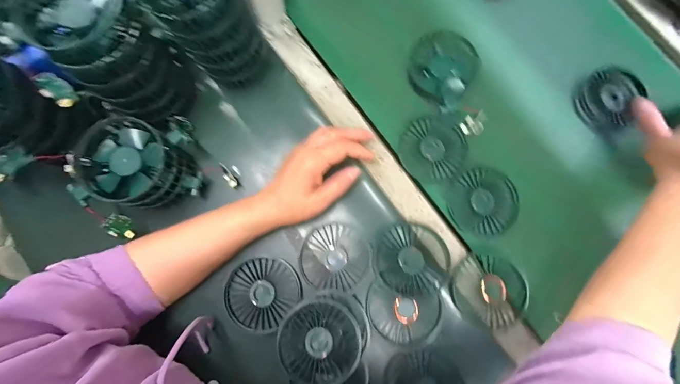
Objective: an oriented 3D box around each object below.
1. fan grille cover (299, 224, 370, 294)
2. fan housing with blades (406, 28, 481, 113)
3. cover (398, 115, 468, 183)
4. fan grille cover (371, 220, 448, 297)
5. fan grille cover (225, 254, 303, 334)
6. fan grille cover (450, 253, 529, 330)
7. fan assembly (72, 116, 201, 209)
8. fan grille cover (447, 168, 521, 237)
[{"bbox_3d":[-0.006,0.079,0.387,0.079,0.006,0.078,30,80,4],"label":"fan grille cover"},{"bbox_3d":[0.133,-0.163,0.423,0.084,0.022,0.092,30,80,4],"label":"fan housing with blades"},{"bbox_3d":[0.120,-0.055,0.418,0.083,0.012,0.084,30,80,4],"label":"cover"},{"bbox_3d":[0.086,0.080,0.380,0.083,0.022,0.081,37,81,5],"label":"fan grille cover"},{"bbox_3d":[-0.093,0.119,0.383,0.080,0.009,0.084,38,81,6],"label":"fan grille cover"},{"bbox_3d":[0.174,0.114,0.374,0.081,0.017,0.078,32,80,5],"label":"fan grille cover"},{"bbox_3d":[-0.231,-0.023,0.370,0.109,0.061,0.095,38,81,6],"label":"fan assembly"},{"bbox_3d":[0.182,0.012,0.406,0.088,0.014,0.082,-21,80,-5],"label":"fan grille cover"}]

